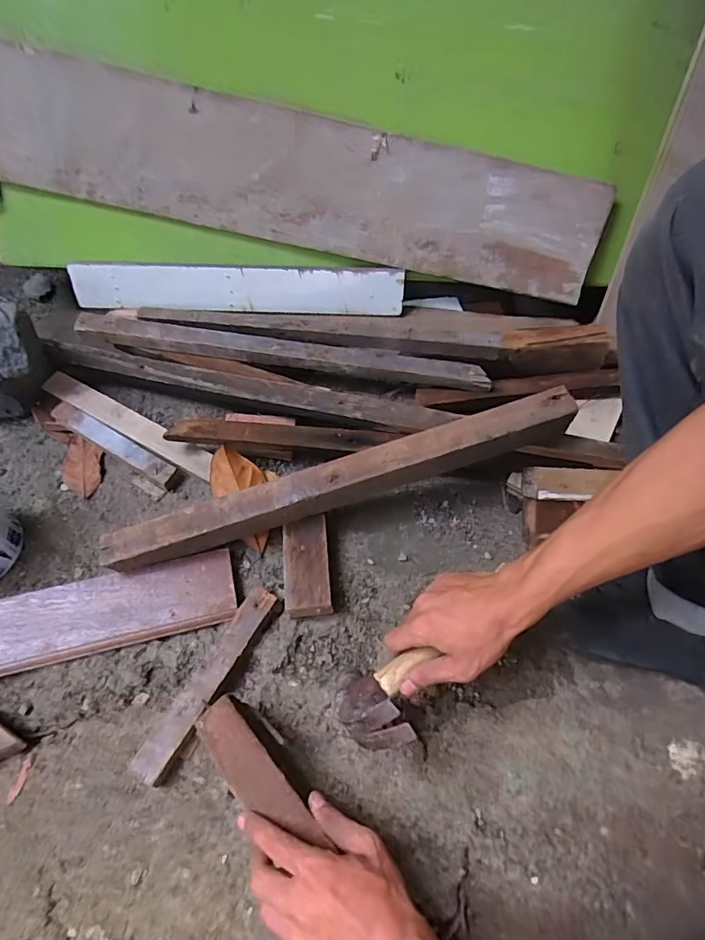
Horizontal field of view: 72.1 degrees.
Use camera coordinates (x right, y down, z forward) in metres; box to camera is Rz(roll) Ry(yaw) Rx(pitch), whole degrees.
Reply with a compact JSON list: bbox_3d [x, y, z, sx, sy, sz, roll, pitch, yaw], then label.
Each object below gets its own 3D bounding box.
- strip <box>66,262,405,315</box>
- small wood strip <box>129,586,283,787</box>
[{"bbox_3d":[-0.171,-0.275,0.739,0.489,0.070,0.013,1,41,-1],"label":"strip"},{"bbox_3d":[-0.148,0.215,0.510,0.032,0.026,0.206,26,60,14],"label":"small wood strip"}]

